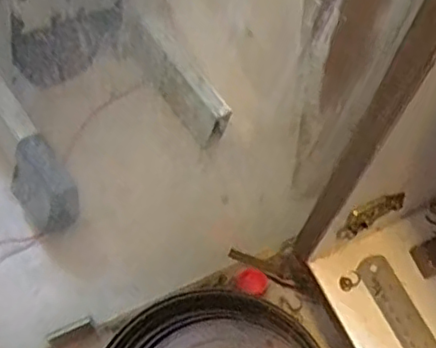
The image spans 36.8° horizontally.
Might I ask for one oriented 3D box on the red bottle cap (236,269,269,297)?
[{"bbox_3d":[0.036,0.111,0.672,0.031,0.009,0.026,28,66,9],"label":"red bottle cap"}]

